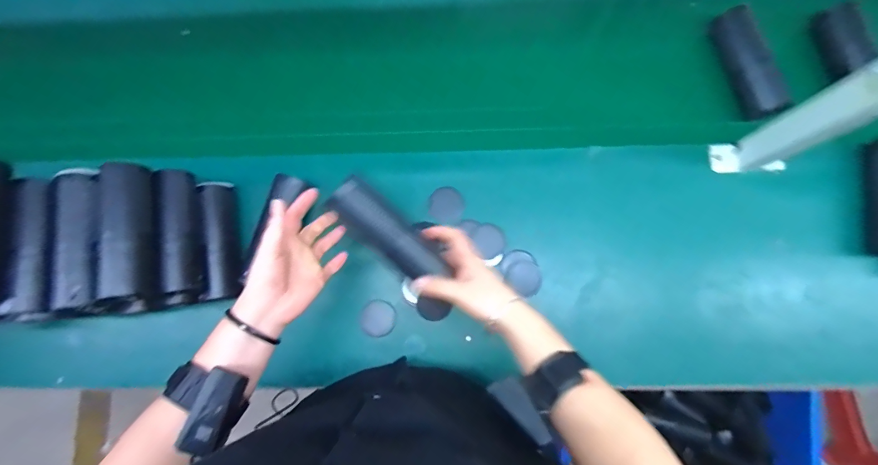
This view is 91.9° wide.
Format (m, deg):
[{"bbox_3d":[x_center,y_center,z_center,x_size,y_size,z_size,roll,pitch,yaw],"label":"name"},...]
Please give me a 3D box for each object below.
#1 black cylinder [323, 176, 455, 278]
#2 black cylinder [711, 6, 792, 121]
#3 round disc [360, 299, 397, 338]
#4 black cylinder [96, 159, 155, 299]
[{"bbox_3d":[-0.052,0.004,0.485,0.161,0.039,0.051,40,77,-24],"label":"black cylinder"},{"bbox_3d":[0.446,-0.250,0.615,0.043,0.056,0.171,-9,80,1],"label":"black cylinder"},{"bbox_3d":[-0.087,0.123,0.608,0.049,0.007,0.050,0,81,2],"label":"round disc"},{"bbox_3d":[-0.381,-0.002,0.517,0.047,0.054,0.168,-6,81,1],"label":"black cylinder"}]

